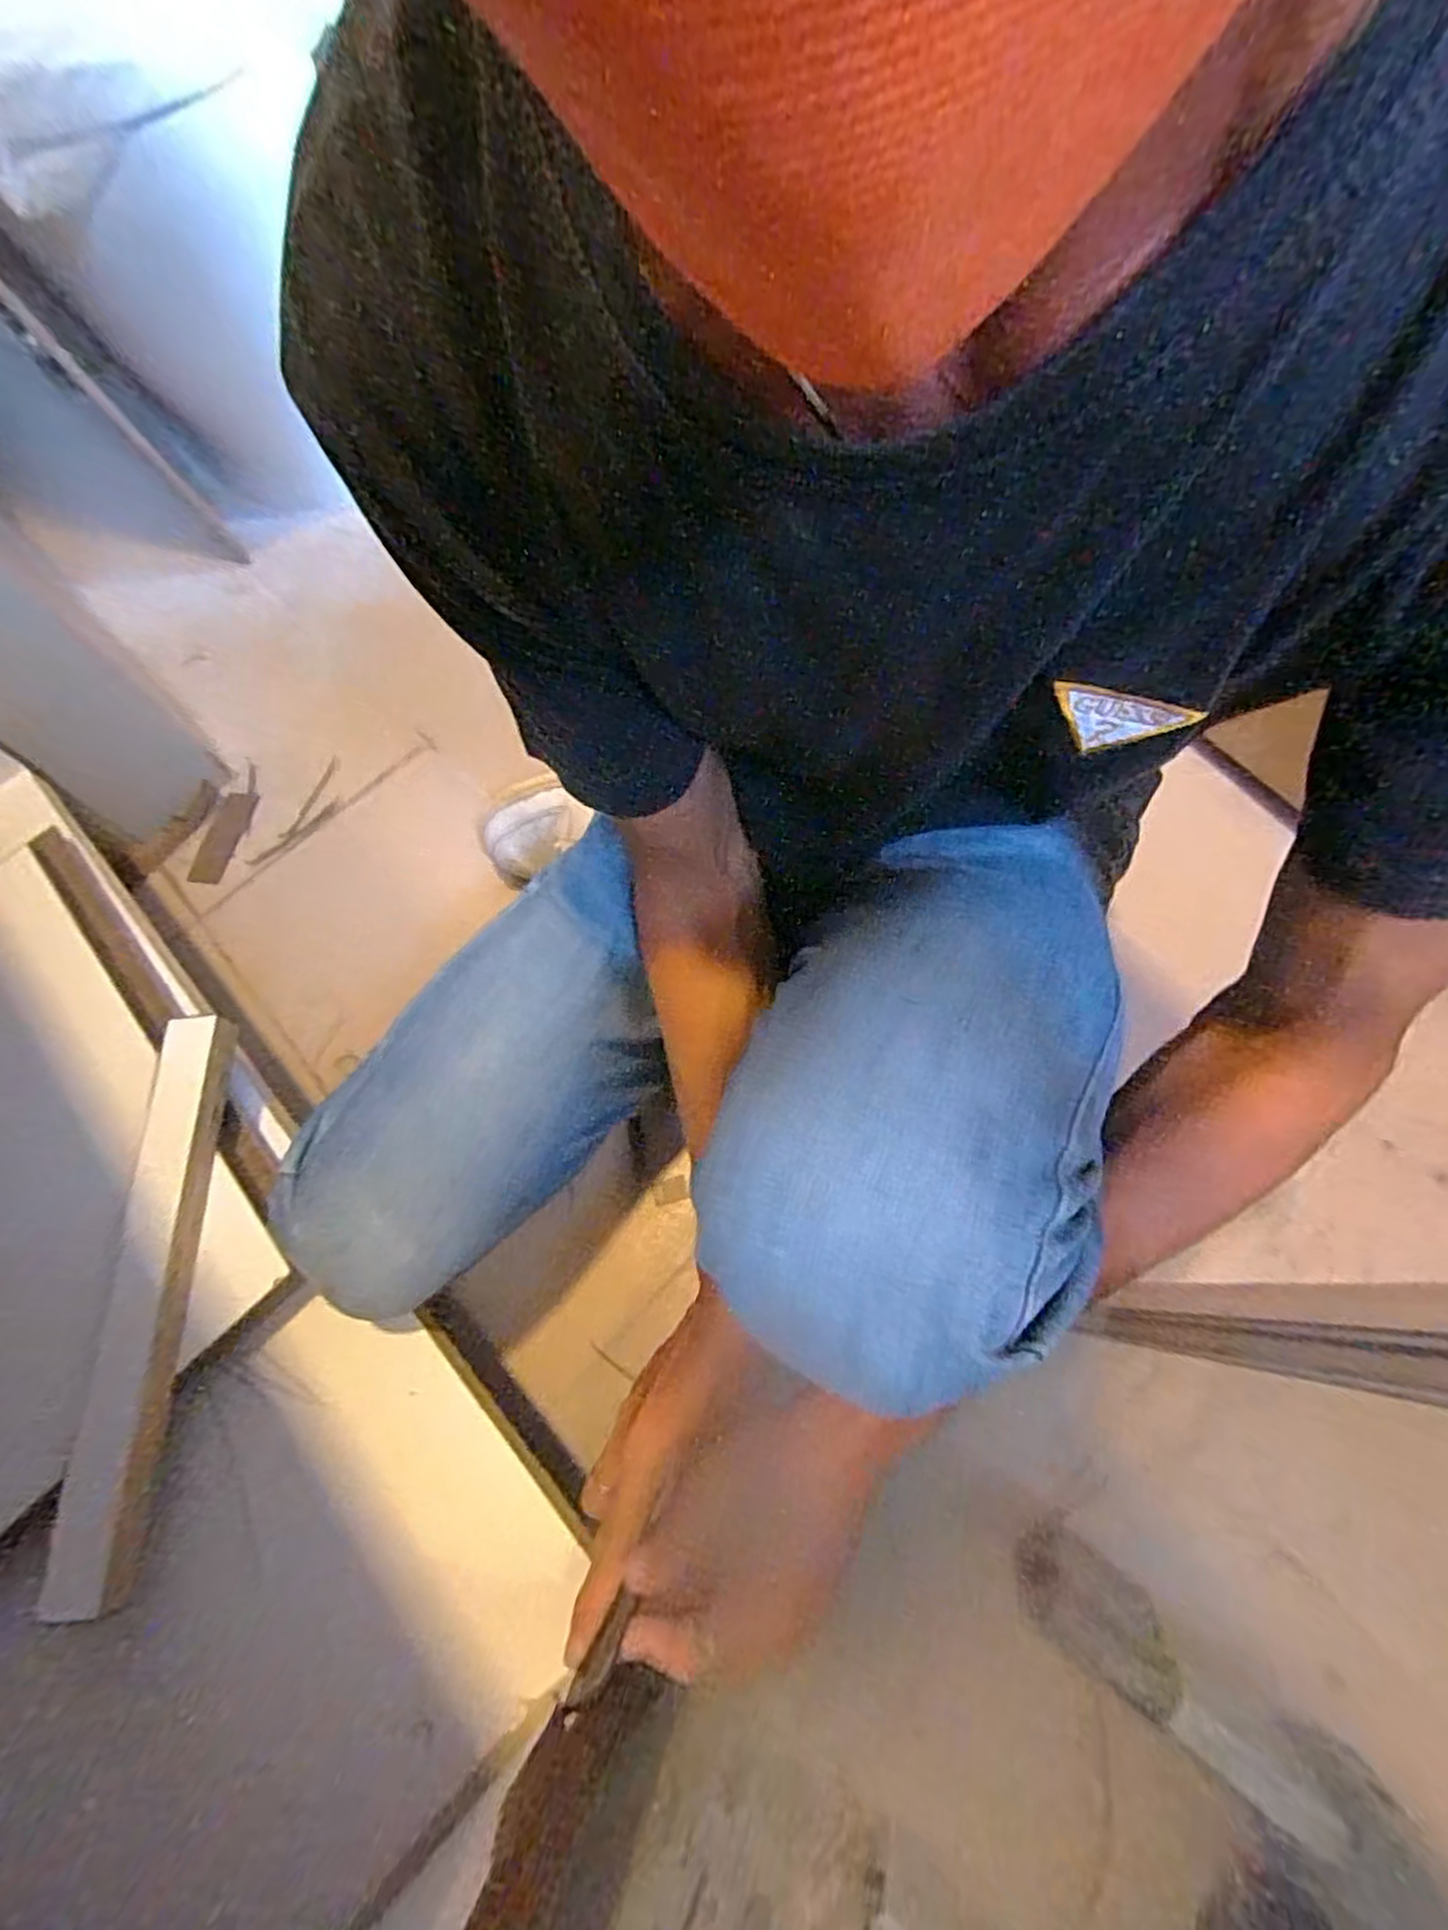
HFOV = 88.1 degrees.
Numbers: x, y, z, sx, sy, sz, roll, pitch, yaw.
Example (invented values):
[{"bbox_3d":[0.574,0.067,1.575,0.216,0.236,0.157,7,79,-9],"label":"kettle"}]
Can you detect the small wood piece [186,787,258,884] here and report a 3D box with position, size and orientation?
[{"bbox_3d":[-0.558,-0.144,0.832,0.045,0.005,0.117,9,72,6],"label":"small wood piece"}]

